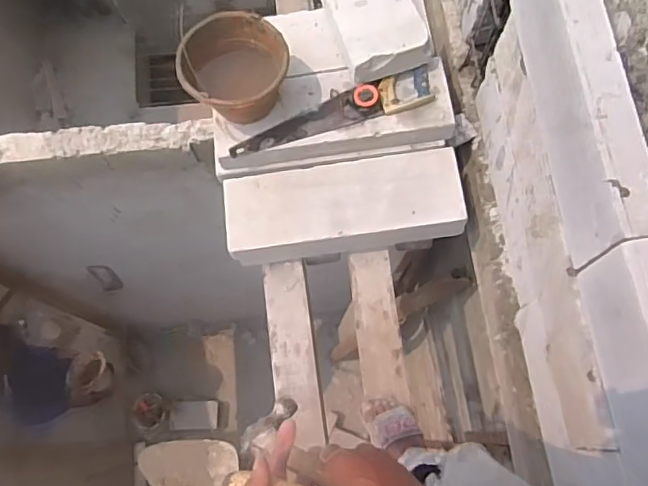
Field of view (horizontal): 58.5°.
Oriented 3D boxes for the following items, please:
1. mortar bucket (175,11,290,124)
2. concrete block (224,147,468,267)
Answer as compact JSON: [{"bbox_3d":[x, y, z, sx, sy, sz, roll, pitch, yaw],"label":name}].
[{"bbox_3d":[-0.212,-0.411,1.425,0.250,0.176,0.245,-1,72,2],"label":"mortar bucket"},{"bbox_3d":[0.052,-0.092,1.531,0.612,0.127,0.215,-6,72,0],"label":"concrete block"}]

